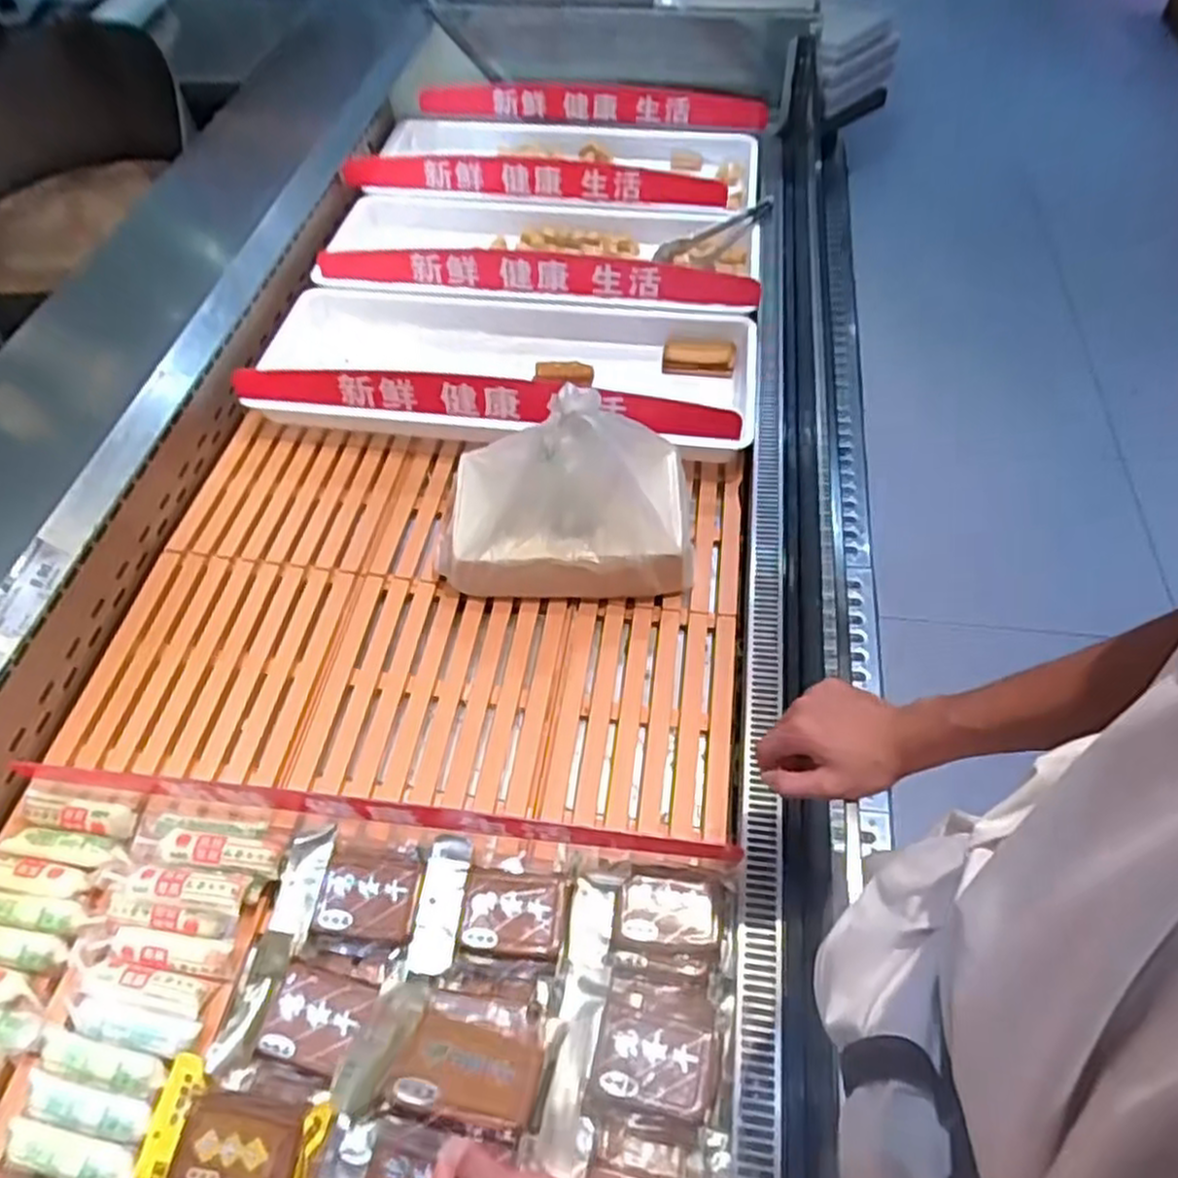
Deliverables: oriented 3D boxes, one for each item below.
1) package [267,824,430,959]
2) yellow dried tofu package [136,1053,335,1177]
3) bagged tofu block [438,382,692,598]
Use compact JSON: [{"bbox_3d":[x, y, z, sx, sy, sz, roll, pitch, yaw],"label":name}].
[{"bbox_3d":[-0.237,0.297,0.765,0.141,0.019,0.112,4,54,7],"label":"package"},{"bbox_3d":[-0.306,0.477,0.661,0.159,0.023,0.094,8,55,10],"label":"yellow dried tofu package"},{"bbox_3d":[-0.038,-0.119,0.975,0.322,0.251,0.172,-5,54,0],"label":"bagged tofu block"}]

